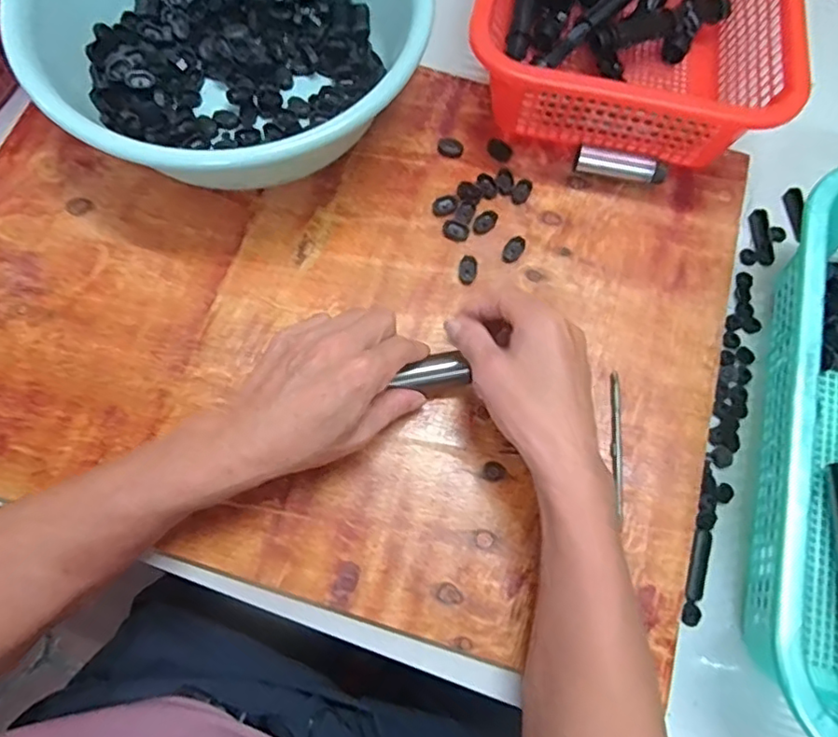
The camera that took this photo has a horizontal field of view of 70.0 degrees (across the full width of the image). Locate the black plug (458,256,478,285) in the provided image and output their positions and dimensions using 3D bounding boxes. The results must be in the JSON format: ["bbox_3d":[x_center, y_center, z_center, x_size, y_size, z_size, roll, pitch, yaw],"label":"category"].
[{"bbox_3d":[0.039,-0.078,0.476,0.014,0.007,0.023,11,74,2],"label":"black plug"}]

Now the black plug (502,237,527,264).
[{"bbox_3d":[0.076,-0.096,0.482,0.014,0.007,0.023,36,76,9],"label":"black plug"}]

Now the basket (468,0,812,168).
[{"bbox_3d":[0.185,-0.341,0.519,0.240,0.087,0.317,12,74,3],"label":"basket"}]

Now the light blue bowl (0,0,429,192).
[{"bbox_3d":[-0.140,-0.268,0.477,0.293,0.095,0.269,22,74,5],"label":"light blue bowl"}]

